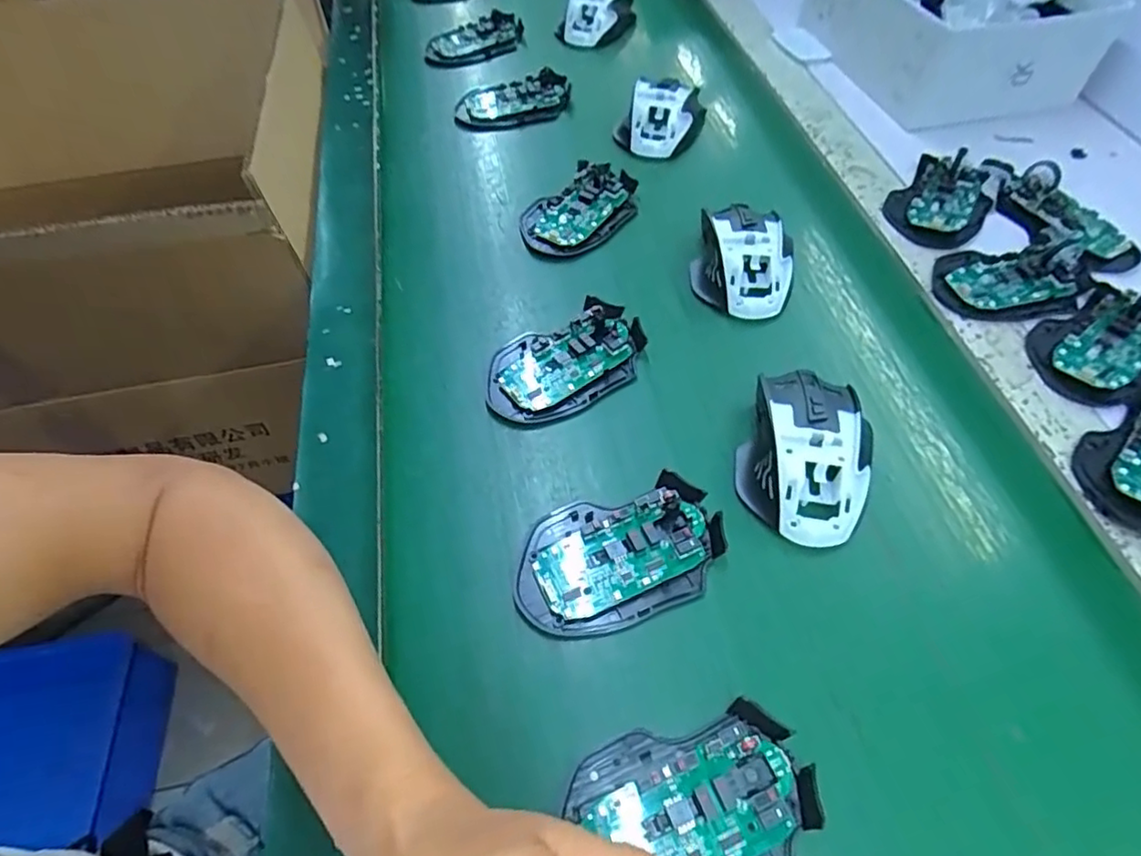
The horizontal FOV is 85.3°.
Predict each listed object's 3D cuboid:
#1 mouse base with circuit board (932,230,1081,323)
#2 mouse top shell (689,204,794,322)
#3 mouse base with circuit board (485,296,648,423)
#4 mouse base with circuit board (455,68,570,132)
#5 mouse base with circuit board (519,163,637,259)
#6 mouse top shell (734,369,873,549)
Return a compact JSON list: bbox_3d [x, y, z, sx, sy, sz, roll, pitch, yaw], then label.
[{"bbox_3d":[0.338,-0.119,0.461,0.121,0.029,0.073,-13,54,-8],"label":"mouse base with circuit board"},{"bbox_3d":[0.132,-0.135,0.468,0.076,0.036,0.110,6,54,6],"label":"mouse top shell"},{"bbox_3d":[-0.003,-0.046,0.421,0.114,0.018,0.069,-24,57,-15],"label":"mouse base with circuit board"},{"bbox_3d":[-0.055,-0.323,0.613,0.117,0.018,0.061,-15,55,-9],"label":"mouse base with circuit board"},{"bbox_3d":[0.008,-0.183,0.516,0.108,0.017,0.067,-39,62,-24],"label":"mouse base with circuit board"},{"bbox_3d":[0.140,0.010,0.368,0.073,0.036,0.115,11,55,10],"label":"mouse top shell"}]

